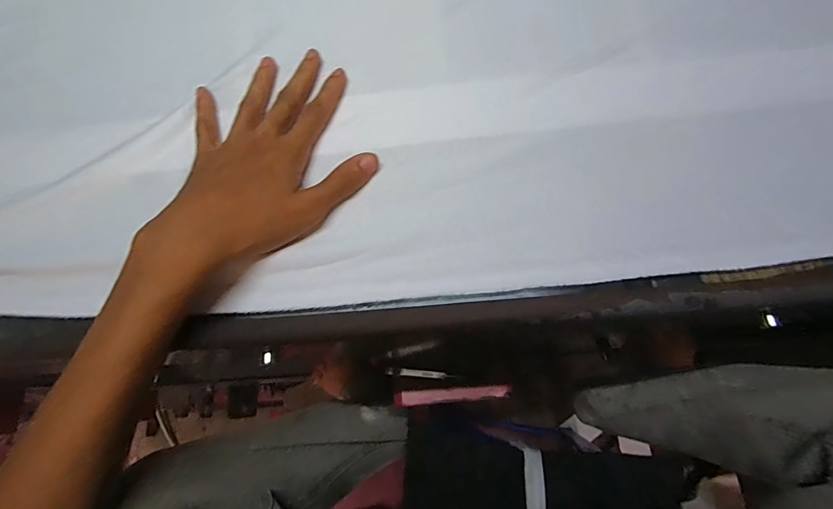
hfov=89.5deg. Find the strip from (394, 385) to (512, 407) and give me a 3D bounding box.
[{"bbox_3d":[0.045,0.173,0.517,0.140,0.015,0.016,-5,72,1],"label":"strip"}]

